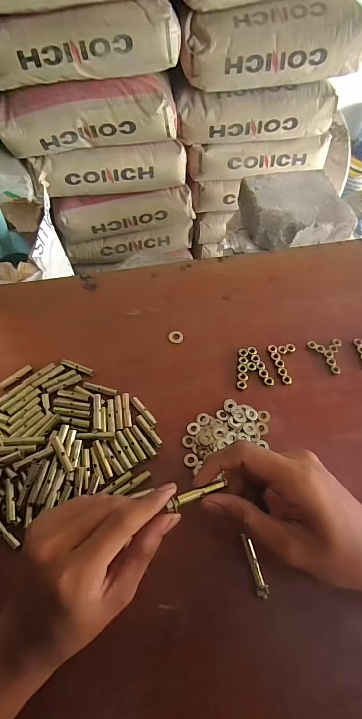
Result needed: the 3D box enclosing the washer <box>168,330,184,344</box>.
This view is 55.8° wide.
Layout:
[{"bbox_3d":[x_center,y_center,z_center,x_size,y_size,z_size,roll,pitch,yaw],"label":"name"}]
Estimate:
[{"bbox_3d":[-0.006,-0.027,0.400,0.018,0.004,0.018,-3,60,-3],"label":"washer"}]

